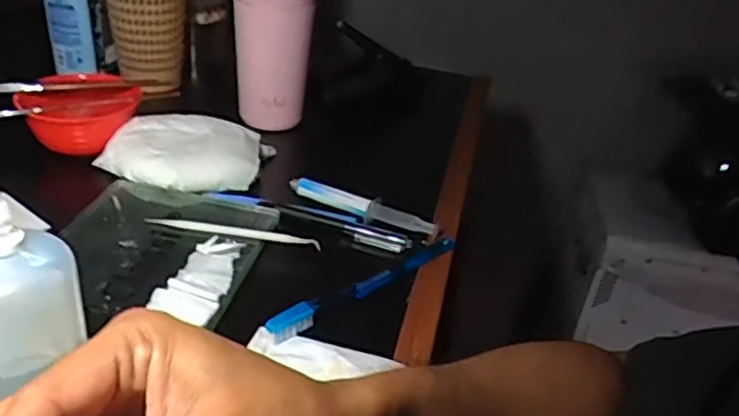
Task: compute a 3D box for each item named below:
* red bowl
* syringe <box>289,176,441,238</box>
[{"bbox_3d":[-0.275,-0.091,0.641,0.104,0.047,0.091,-1,33,-14],"label":"red bowl"},{"bbox_3d":[-0.009,-0.002,0.590,0.145,0.020,0.016,21,34,20],"label":"syringe"}]

